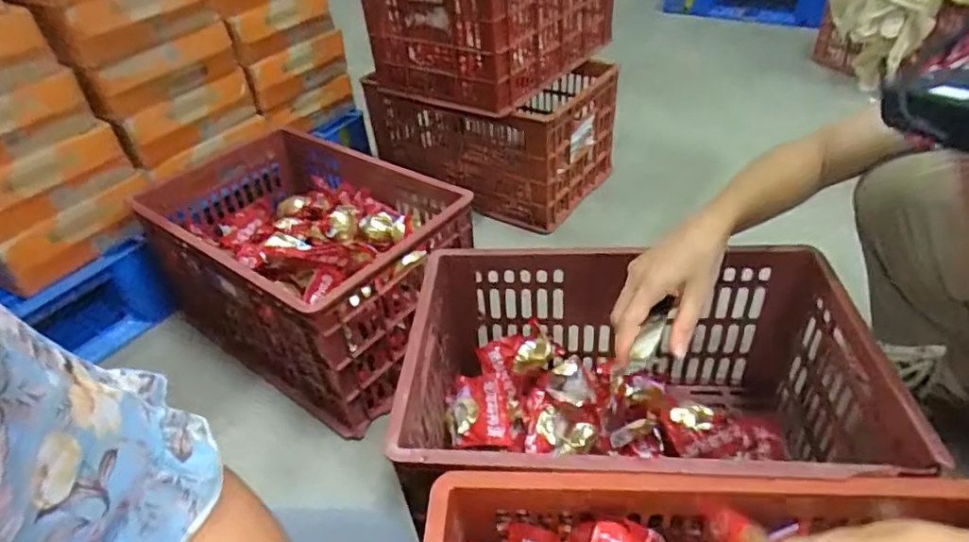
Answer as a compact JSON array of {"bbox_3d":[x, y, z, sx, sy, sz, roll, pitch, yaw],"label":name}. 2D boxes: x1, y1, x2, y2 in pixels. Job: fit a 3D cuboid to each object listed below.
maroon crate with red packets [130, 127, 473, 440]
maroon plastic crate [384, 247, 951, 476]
[{"bbox_3d":[-0.297,-0.019,0.954,0.499,0.238,0.313,21,46,29],"label":"maroon crate with red packets"},{"bbox_3d":[0.165,0.155,0.681,0.470,0.239,0.314,0,40,7],"label":"maroon plastic crate"}]

